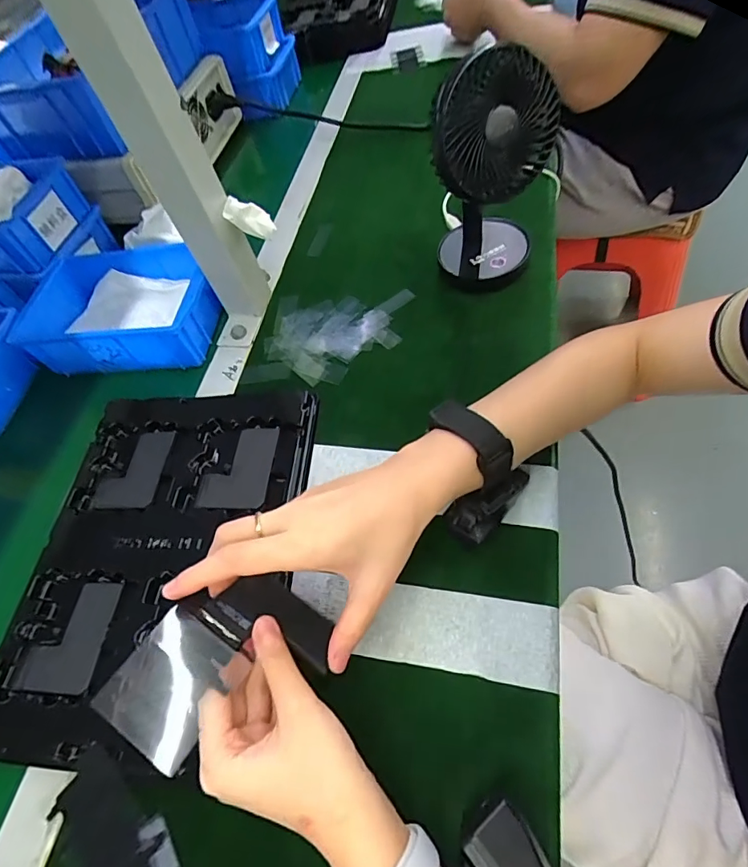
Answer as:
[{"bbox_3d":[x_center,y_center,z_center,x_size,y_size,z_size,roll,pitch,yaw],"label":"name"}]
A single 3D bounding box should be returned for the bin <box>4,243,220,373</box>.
[{"bbox_3d":[-0.271,-0.139,0.542,0.202,0.065,0.139,-1,58,12],"label":"bin"}]

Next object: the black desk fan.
[{"bbox_3d":[0.111,-0.227,0.459,0.094,0.194,0.100,13,62,20],"label":"black desk fan"}]

